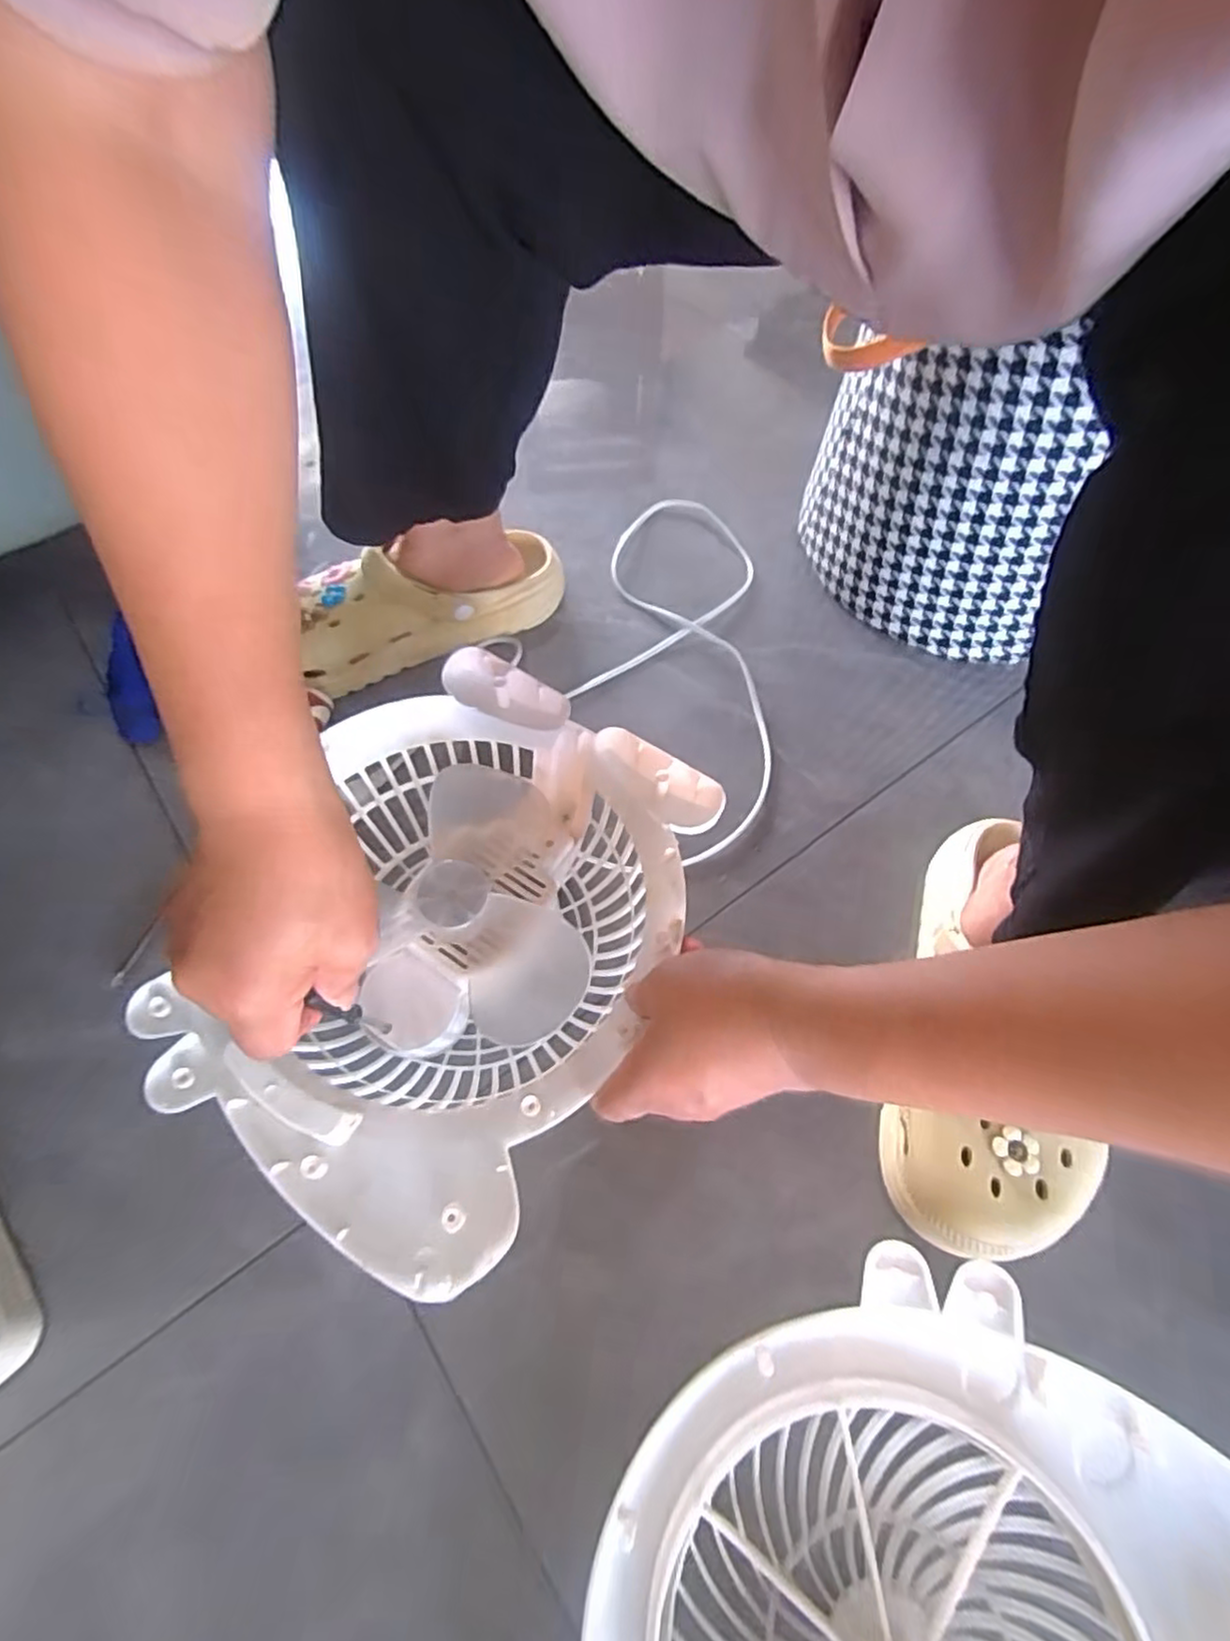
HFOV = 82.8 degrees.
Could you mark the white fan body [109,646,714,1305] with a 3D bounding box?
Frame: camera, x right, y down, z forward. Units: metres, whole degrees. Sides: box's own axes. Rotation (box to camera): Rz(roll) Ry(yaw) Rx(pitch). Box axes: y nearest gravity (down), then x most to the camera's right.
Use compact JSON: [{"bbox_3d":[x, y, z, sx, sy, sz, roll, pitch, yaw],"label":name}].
[{"bbox_3d":[-0.087,0.065,0.388,0.223,0.102,0.269,28,65,17],"label":"white fan body"}]

